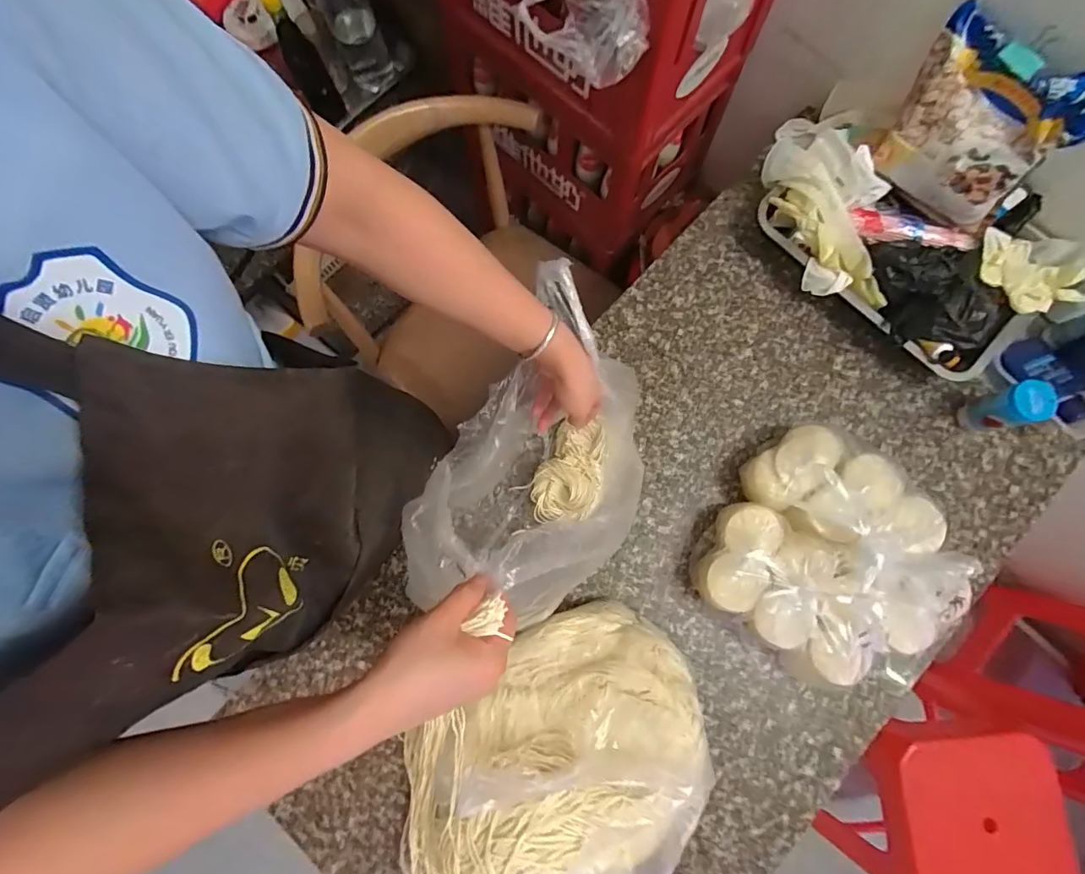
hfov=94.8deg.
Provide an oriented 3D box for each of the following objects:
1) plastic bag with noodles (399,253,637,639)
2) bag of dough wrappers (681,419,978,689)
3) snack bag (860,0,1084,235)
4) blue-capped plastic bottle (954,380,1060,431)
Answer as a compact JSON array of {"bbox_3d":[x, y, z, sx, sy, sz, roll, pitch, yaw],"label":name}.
[{"bbox_3d":[0.018,0.004,0.528,0.179,0.264,0.279,21,81,4],"label":"plastic bag with noodles"},{"bbox_3d":[0.337,0.141,0.562,0.259,0.149,0.250,39,82,7],"label":"bag of dough wrappers"},{"bbox_3d":[0.508,-0.361,0.584,0.191,0.164,0.095,34,82,6],"label":"snack bag"},{"bbox_3d":[0.574,-0.035,0.623,0.051,0.090,0.046,-15,80,-2],"label":"blue-capped plastic bottle"}]

